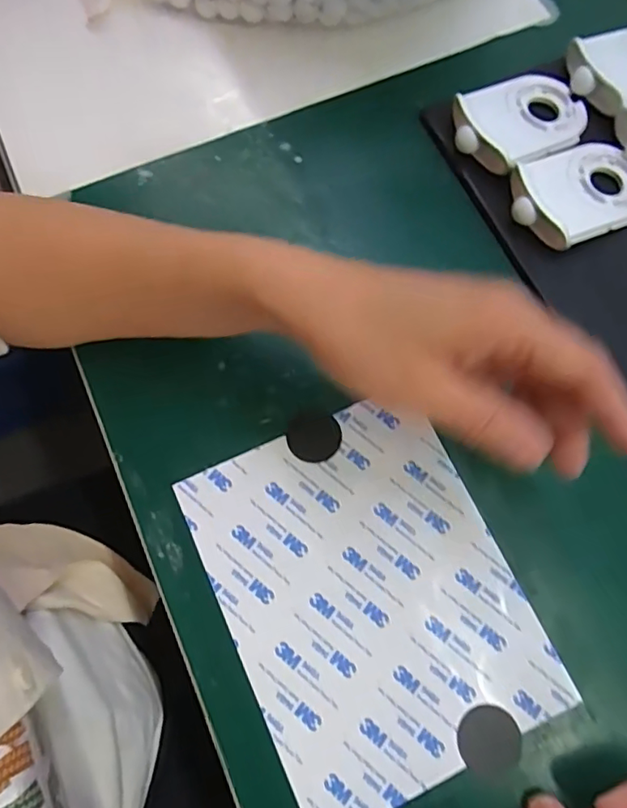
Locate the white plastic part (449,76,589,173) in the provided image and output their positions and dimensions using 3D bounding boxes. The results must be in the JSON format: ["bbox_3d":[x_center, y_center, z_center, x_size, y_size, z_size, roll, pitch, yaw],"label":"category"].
[{"bbox_3d":[0.129,-0.179,0.330,0.088,0.014,0.062,-28,76,-9],"label":"white plastic part"}]

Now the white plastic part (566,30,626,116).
[{"bbox_3d":[0.205,-0.220,0.342,0.085,0.013,0.056,-25,75,-8],"label":"white plastic part"}]

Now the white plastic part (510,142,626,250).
[{"bbox_3d":[0.161,-0.128,0.319,0.086,0.015,0.059,-25,75,-8],"label":"white plastic part"}]

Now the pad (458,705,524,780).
[{"bbox_3d":[0.081,0.154,0.242,0.028,0.004,0.028,0,73,0],"label":"pad"}]

